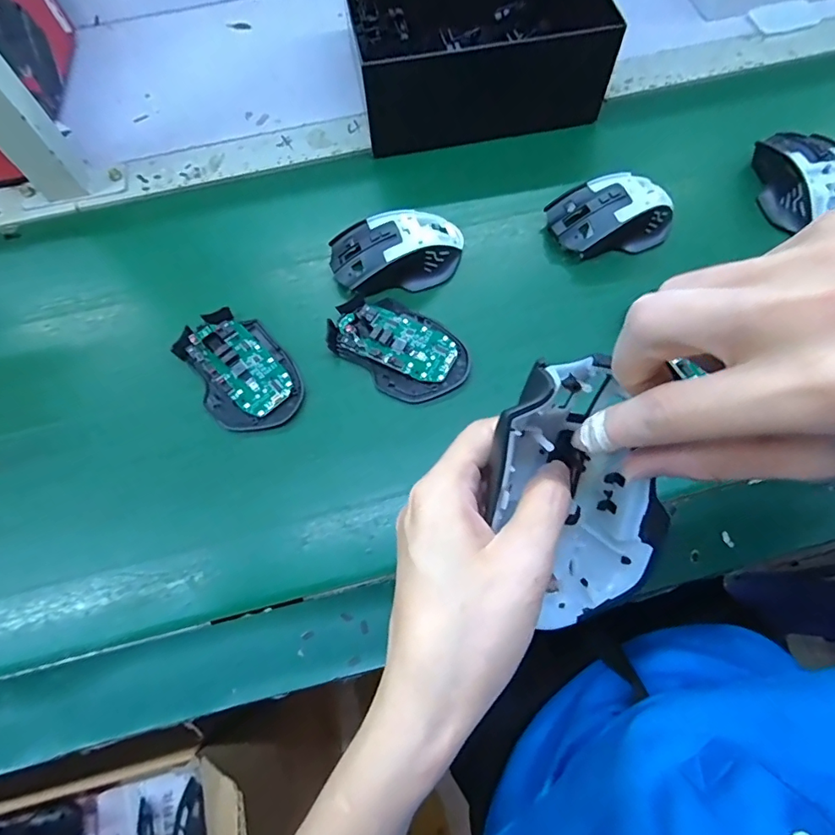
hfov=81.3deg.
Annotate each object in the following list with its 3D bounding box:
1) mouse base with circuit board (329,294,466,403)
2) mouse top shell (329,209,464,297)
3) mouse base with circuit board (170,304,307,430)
[{"bbox_3d":[-0.016,-0.059,0.388,0.112,0.014,0.070,38,74,15],"label":"mouse base with circuit board"},{"bbox_3d":[-0.017,-0.145,0.416,0.117,0.034,0.068,-11,68,-2],"label":"mouse top shell"},{"bbox_3d":[-0.142,-0.038,0.390,0.072,0.015,0.114,-39,72,-13],"label":"mouse base with circuit board"}]

